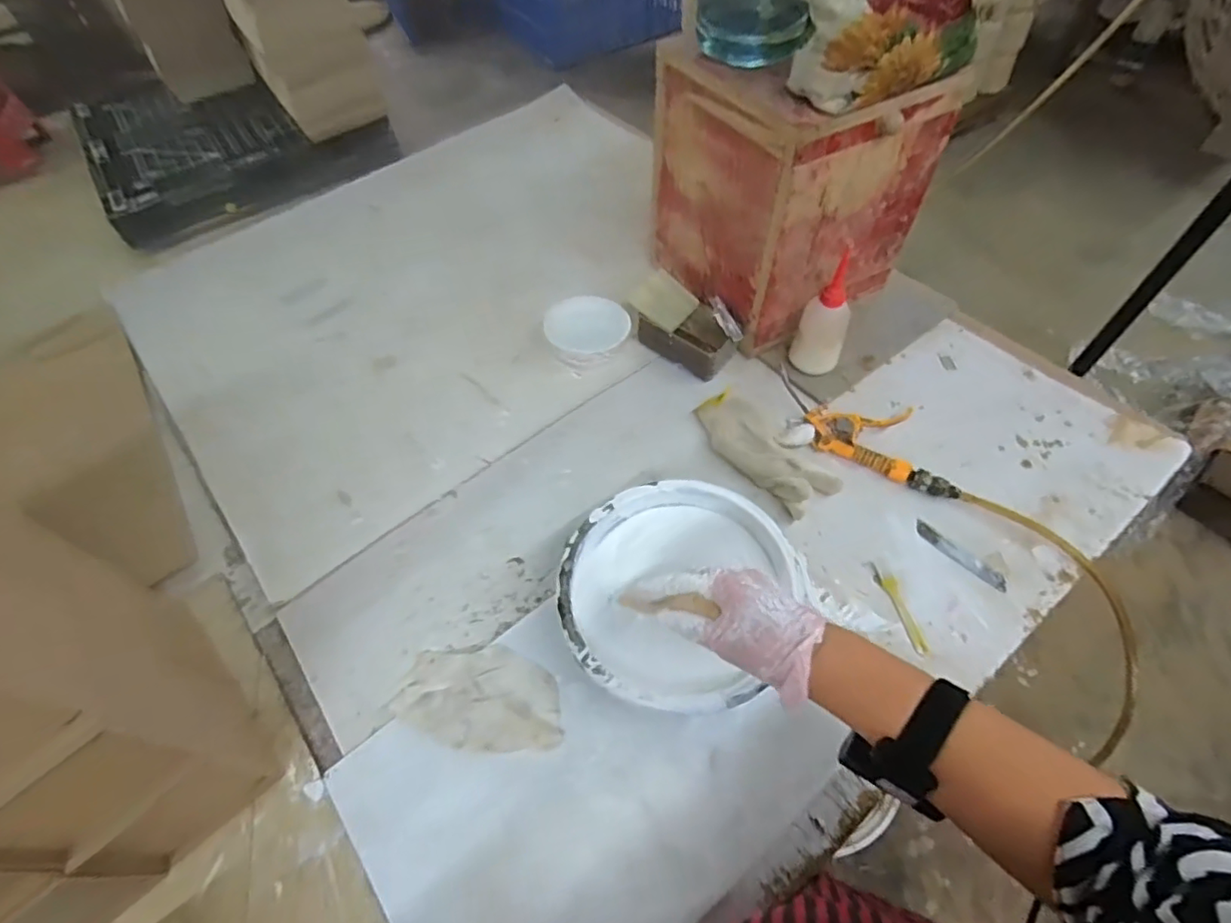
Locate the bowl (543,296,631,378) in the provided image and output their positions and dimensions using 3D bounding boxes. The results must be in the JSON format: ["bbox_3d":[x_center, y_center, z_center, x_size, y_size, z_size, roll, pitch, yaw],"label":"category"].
[{"bbox_3d":[-0.037,-0.177,0.821,0.110,0.053,0.095,-32,59,-16],"label":"bowl"}]

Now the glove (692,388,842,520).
[{"bbox_3d":[0.176,-0.021,0.722,0.082,0.044,0.193,-35,60,-18],"label":"glove"}]

